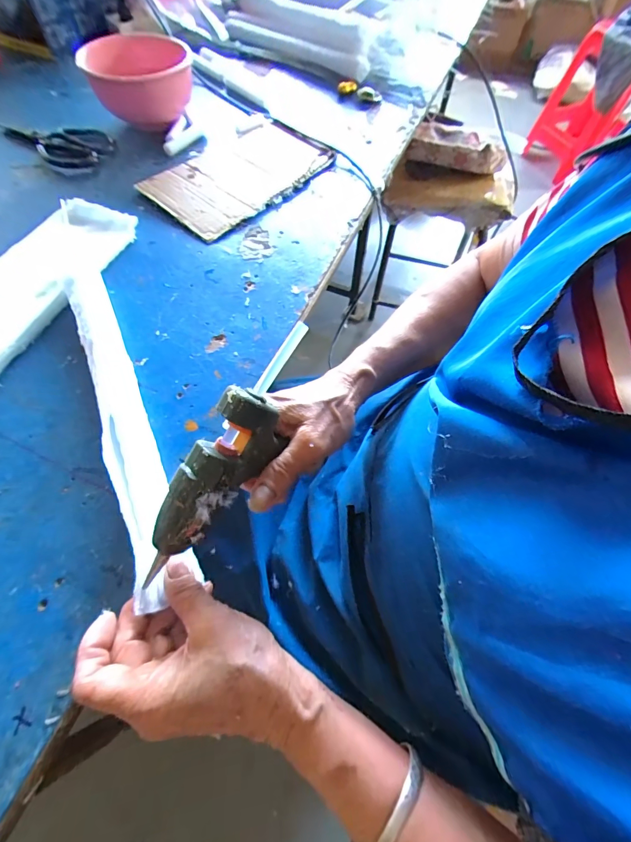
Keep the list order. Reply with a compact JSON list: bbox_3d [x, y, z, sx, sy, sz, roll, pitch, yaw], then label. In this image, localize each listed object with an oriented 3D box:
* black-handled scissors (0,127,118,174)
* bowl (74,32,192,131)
[{"bbox_3d":[-0.373,-0.410,0.529,0.170,0.013,0.095,33,65,15],"label":"black-handled scissors"},{"bbox_3d":[-0.251,-0.490,0.530,0.136,0.080,0.170,-26,65,-15],"label":"bowl"}]

